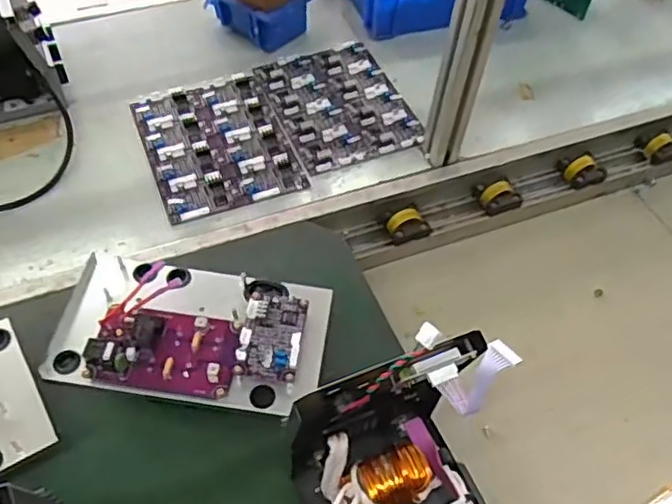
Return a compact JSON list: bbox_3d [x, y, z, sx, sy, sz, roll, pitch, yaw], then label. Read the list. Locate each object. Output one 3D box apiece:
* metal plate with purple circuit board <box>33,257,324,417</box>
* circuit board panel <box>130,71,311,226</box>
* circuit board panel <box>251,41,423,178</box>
[{"bbox_3d":[-0.144,0.074,0.643,0.262,0.038,0.148,9,53,1],"label":"metal plate with purple circuit board"},{"bbox_3d":[-0.165,-0.154,0.879,0.185,0.009,0.247,-17,57,-15],"label":"circuit board panel"},{"bbox_3d":[0.004,-0.223,0.936,0.187,0.009,0.242,-18,58,-16],"label":"circuit board panel"}]

